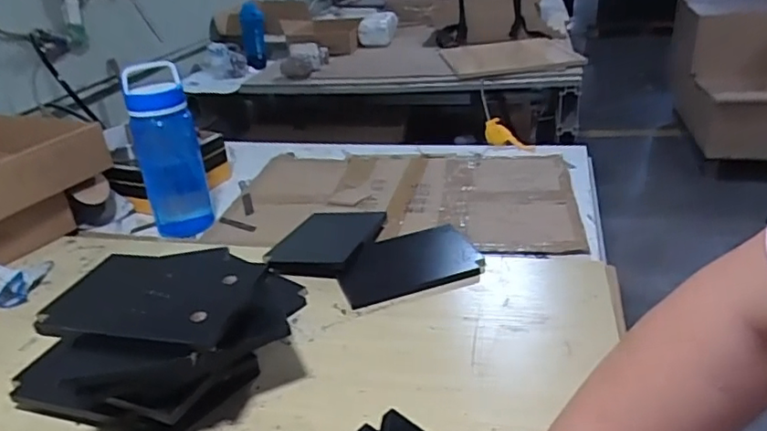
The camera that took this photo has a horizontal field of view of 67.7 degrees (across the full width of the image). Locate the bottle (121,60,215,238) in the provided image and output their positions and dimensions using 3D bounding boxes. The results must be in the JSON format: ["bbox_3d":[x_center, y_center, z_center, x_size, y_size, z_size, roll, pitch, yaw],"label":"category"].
[{"bbox_3d":[-0.371,-0.111,0.986,0.104,0.278,0.084,-13,28,-16],"label":"bottle"}]

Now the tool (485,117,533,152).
[{"bbox_3d":[0.278,-0.172,1.271,0.026,0.068,0.130,-27,47,-37],"label":"tool"}]

